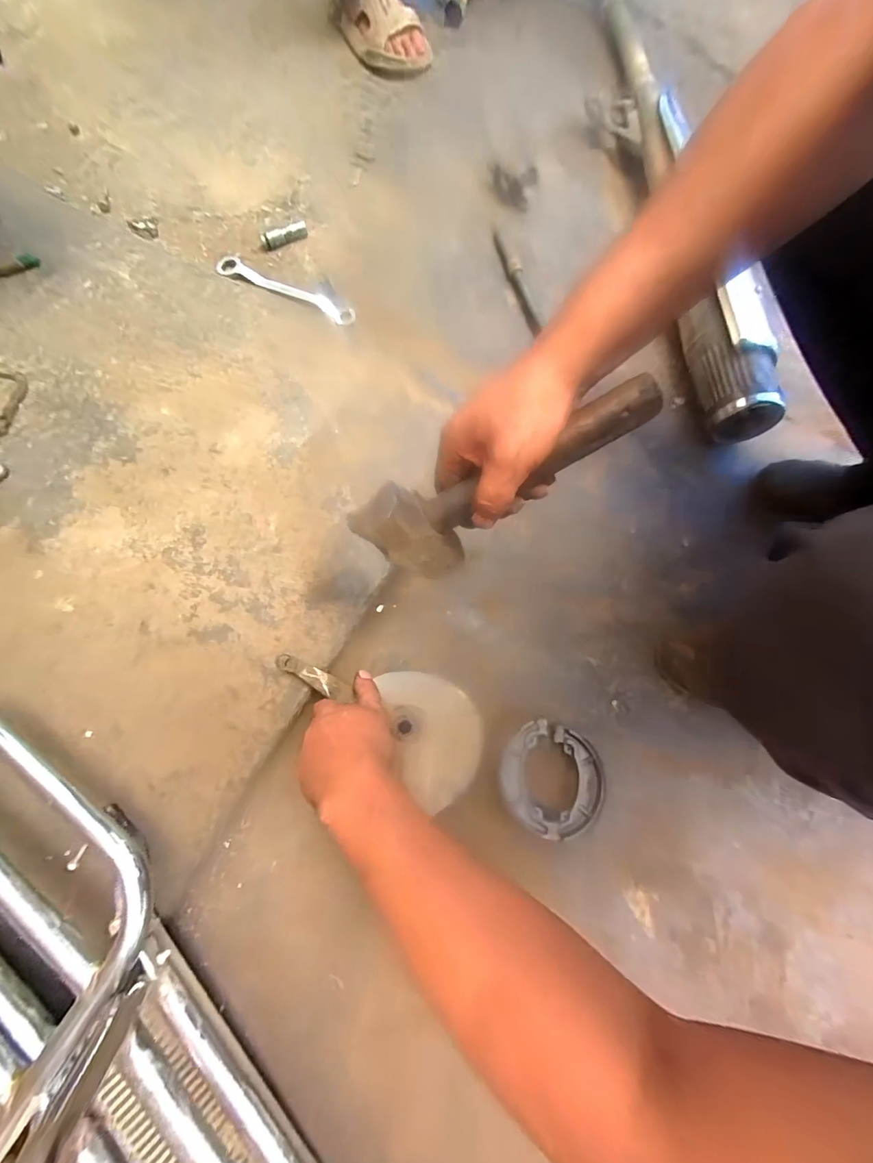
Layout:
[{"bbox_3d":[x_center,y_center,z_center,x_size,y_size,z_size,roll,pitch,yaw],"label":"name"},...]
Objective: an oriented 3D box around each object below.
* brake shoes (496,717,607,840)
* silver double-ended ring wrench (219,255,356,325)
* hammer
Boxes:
[{"bbox_3d":[0.131,0.223,0.495,0.116,0.030,0.111,0,75,0],"label":"brake shoes"},{"bbox_3d":[-0.241,-0.467,0.696,0.249,0.010,0.037,27,77,7],"label":"silver double-ended ring wrench"},{"bbox_3d":[0.058,-0.074,0.344,0.229,0.105,0.046,-27,74,7],"label":"hammer"}]

